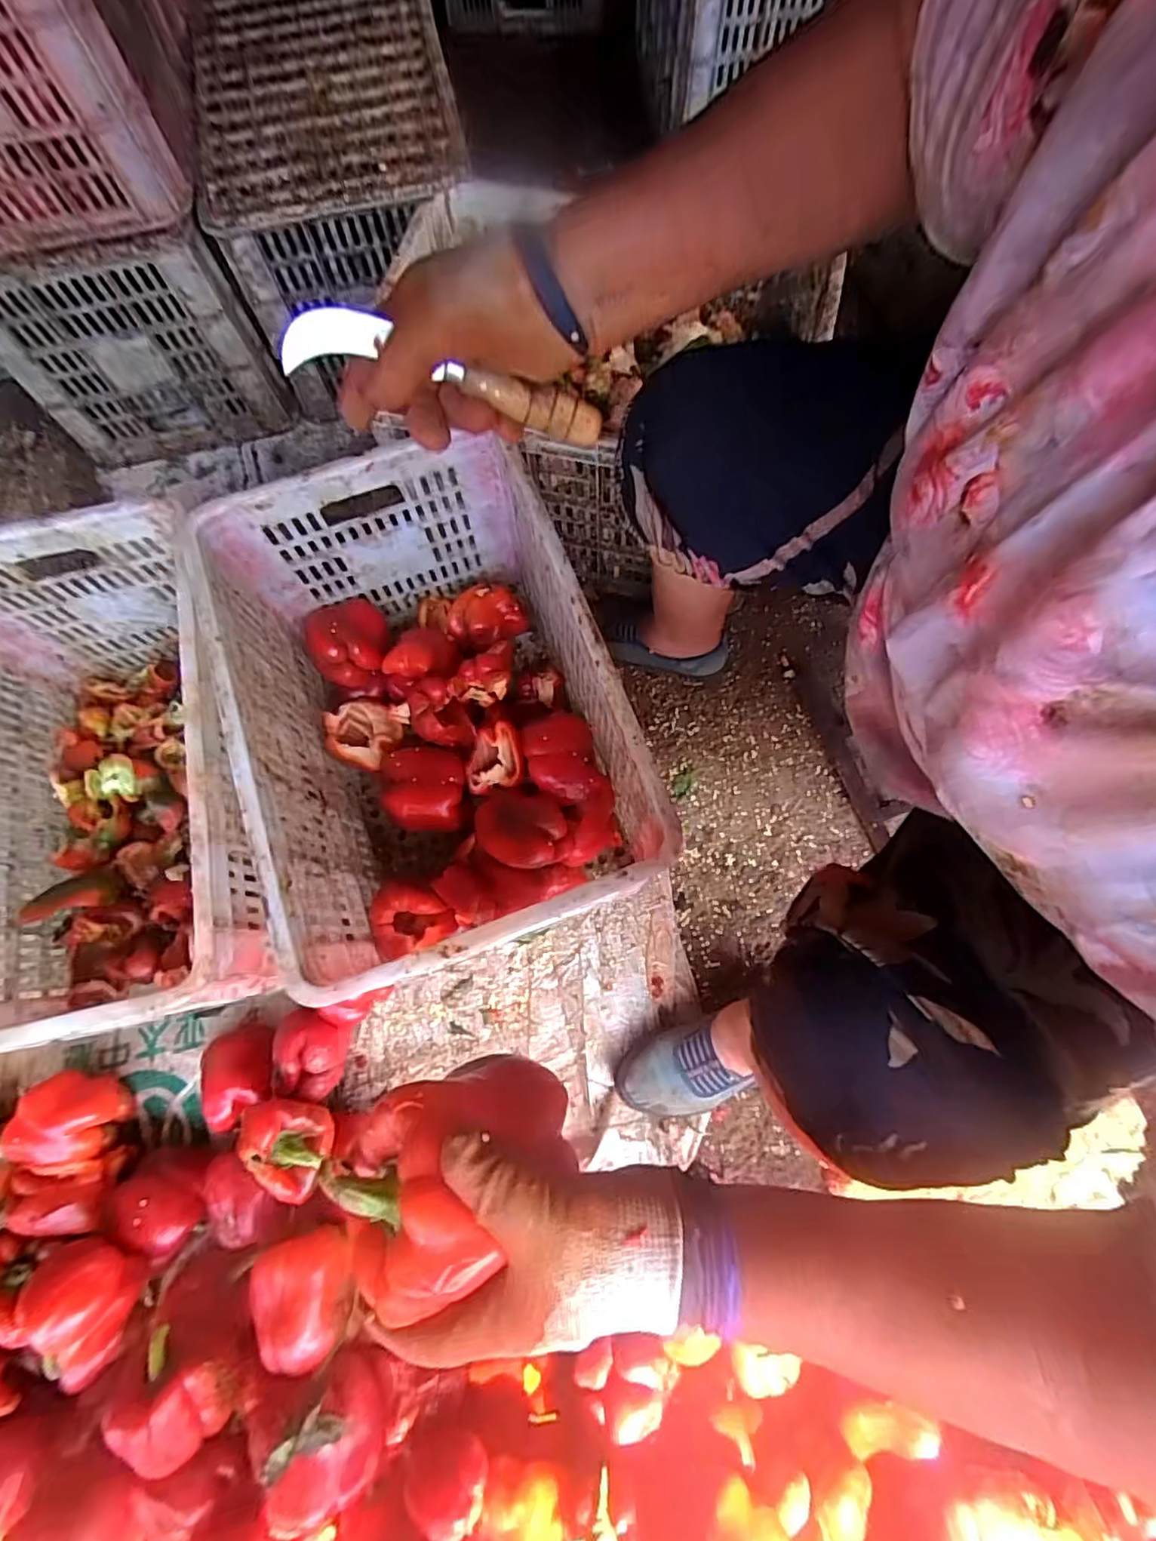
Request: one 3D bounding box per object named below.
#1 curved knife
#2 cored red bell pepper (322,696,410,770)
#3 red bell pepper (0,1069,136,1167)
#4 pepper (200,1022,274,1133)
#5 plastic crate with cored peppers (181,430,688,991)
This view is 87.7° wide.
[{"bbox_3d":[-0.073,-0.226,0.348,0.181,0.030,0.021,11,73,-13],"label":"curved knife"},{"bbox_3d":[-0.279,-0.055,0.781,0.083,0.070,0.101,19,75,7],"label":"cored red bell pepper"},{"bbox_3d":[-0.575,0.396,0.688,0.098,0.077,0.090,7,74,3],"label":"red bell pepper"},{"bbox_3d":[-0.377,0.346,0.696,0.072,0.080,0.108,-7,73,-1],"label":"pepper"},{"bbox_3d":[-0.154,-0.051,0.698,0.346,0.295,0.501,-21,74,-5],"label":"plastic crate with cored peppers"}]

